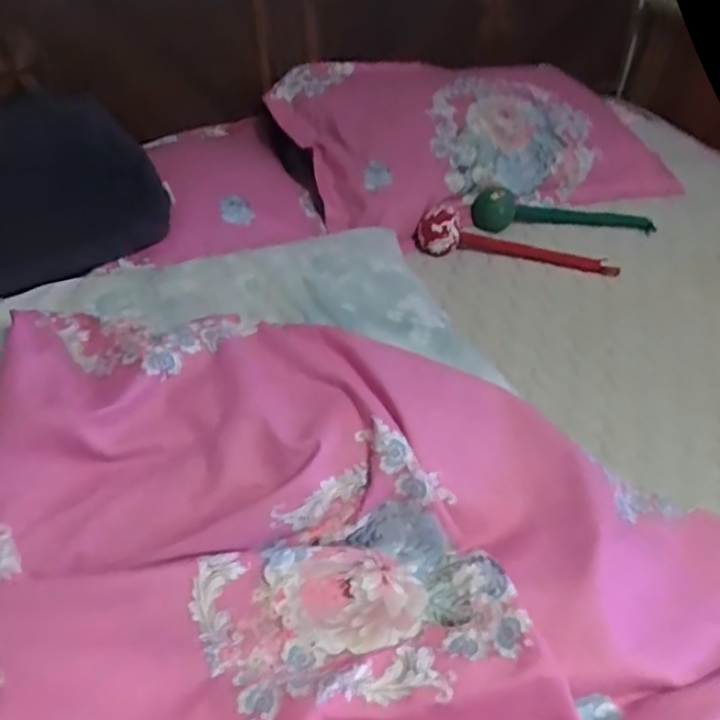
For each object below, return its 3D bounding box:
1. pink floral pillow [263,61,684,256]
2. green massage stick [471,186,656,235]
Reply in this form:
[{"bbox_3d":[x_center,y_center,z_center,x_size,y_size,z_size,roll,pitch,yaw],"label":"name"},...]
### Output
[{"bbox_3d":[0.199,-0.403,1.224,0.656,0.173,0.348,-13,47,-17],"label":"pink floral pillow"},{"bbox_3d":[0.359,-0.264,1.160,0.318,0.067,0.056,-2,44,-6],"label":"green massage stick"}]

